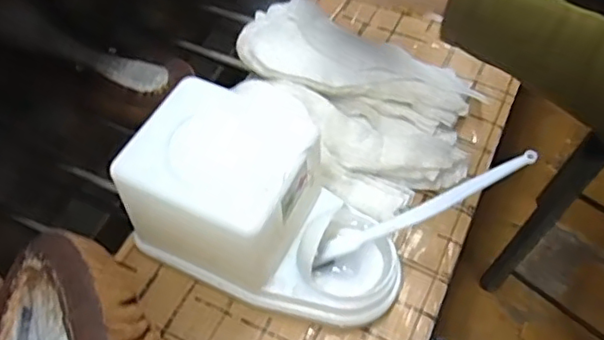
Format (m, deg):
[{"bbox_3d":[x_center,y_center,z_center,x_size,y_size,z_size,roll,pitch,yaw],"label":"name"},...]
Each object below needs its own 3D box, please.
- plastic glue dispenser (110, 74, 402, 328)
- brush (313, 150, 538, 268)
[{"bbox_3d":[-0.017,0.027,0.408,0.181,0.105,0.107,21,58,15],"label":"plastic glue dispenser"},{"bbox_3d":[0.084,0.026,0.419,0.168,0.018,0.018,-26,54,3],"label":"brush"}]

